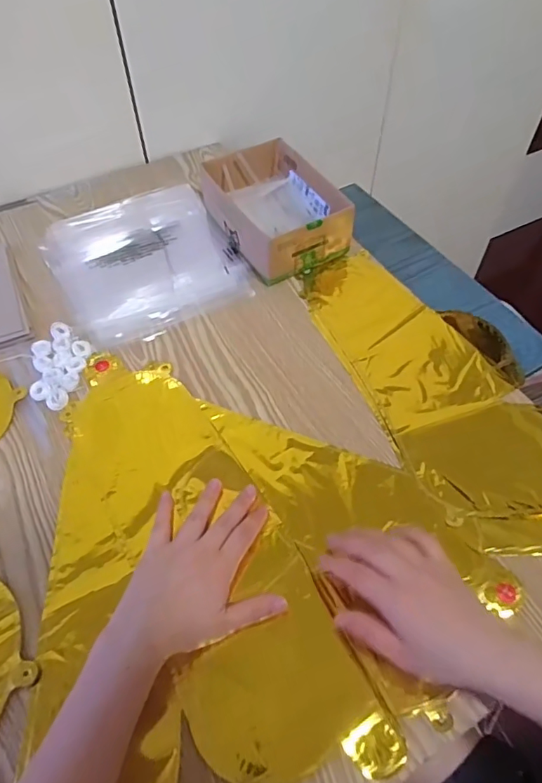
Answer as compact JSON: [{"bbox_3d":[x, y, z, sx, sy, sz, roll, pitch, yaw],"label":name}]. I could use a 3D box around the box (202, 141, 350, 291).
[{"bbox_3d":[0.005,-0.230,0.647,0.123,0.071,0.186,-23,58,-15],"label":"box"}]

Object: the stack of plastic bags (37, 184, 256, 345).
[{"bbox_3d":[-0.164,-0.179,0.662,0.220,0.011,0.265,-27,59,-18],"label":"stack of plastic bags"}]

